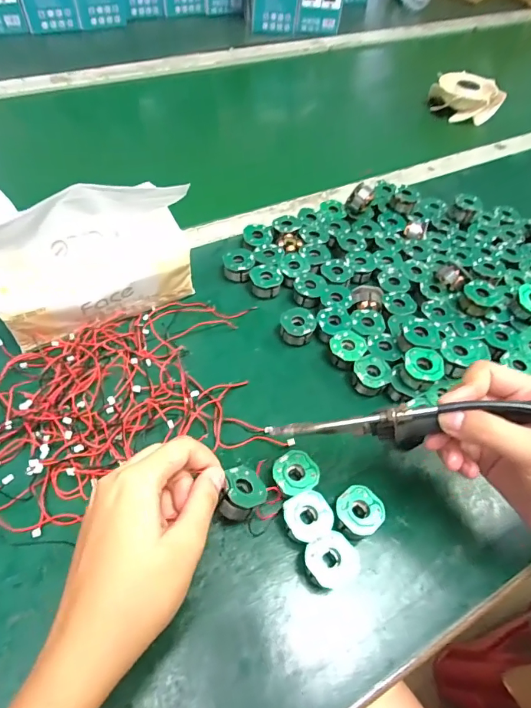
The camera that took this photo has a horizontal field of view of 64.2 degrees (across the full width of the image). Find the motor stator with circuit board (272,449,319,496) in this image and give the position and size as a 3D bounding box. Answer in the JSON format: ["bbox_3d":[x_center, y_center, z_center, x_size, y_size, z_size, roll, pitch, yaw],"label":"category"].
[{"bbox_3d":[0.021,0.088,0.308,0.031,0.021,0.031,3,55,-4],"label":"motor stator with circuit board"}]

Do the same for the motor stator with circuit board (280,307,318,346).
[{"bbox_3d":[0.029,-0.023,0.392,0.031,0.025,0.030,12,55,3],"label":"motor stator with circuit board"}]

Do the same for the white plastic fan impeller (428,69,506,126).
[{"bbox_3d":[0.337,-0.432,0.713,0.113,0.046,0.081,22,56,10],"label":"white plastic fan impeller"}]

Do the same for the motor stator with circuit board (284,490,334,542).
[{"bbox_3d":[0.028,0.114,0.291,0.032,0.022,0.030,3,55,-4],"label":"motor stator with circuit board"}]

